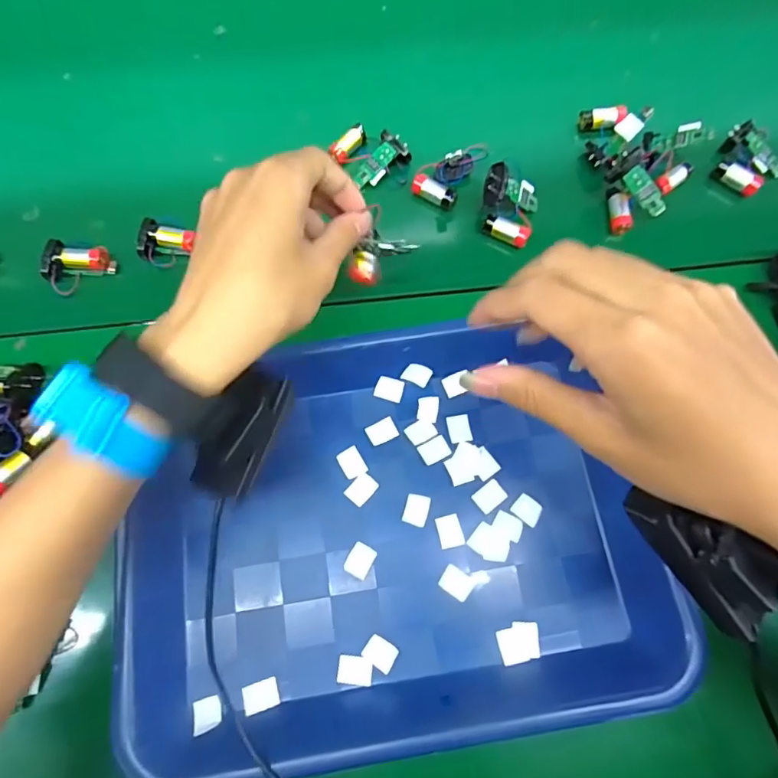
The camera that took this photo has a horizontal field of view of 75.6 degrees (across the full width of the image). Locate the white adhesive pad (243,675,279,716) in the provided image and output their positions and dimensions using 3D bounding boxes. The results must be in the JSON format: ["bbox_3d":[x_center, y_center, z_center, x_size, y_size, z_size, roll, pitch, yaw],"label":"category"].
[{"bbox_3d":[-0.078,0.187,0.306,0.021,0.004,0.016,-13,68,-16],"label":"white adhesive pad"}]

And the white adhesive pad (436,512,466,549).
[{"bbox_3d":[0.041,0.095,0.335,0.016,0.004,0.021,-12,73,-4],"label":"white adhesive pad"}]

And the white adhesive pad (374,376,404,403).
[{"bbox_3d":[0.000,0.000,0.366,0.020,0.004,0.016,16,73,5],"label":"white adhesive pad"}]

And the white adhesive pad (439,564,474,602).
[{"bbox_3d":[0.044,0.126,0.325,0.020,0.004,0.017,33,75,10],"label":"white adhesive pad"}]

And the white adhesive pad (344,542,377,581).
[{"bbox_3d":[-0.019,0.113,0.330,0.017,0.004,0.020,26,74,8],"label":"white adhesive pad"}]

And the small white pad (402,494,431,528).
[{"bbox_3d":[0.019,0.082,0.340,0.016,0.004,0.021,15,73,5],"label":"small white pad"}]

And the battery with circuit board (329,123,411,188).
[{"bbox_3d":[-0.017,-0.200,0.425,0.047,0.016,0.053,-43,77,-13],"label":"battery with circuit board"}]

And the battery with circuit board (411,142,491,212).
[{"bbox_3d":[0.049,-0.182,0.417,0.038,0.022,0.058,31,75,9],"label":"battery with circuit board"}]

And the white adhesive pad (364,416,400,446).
[{"bbox_3d":[-0.005,0.030,0.358,0.021,0.004,0.016,-25,74,-8],"label":"white adhesive pad"}]

